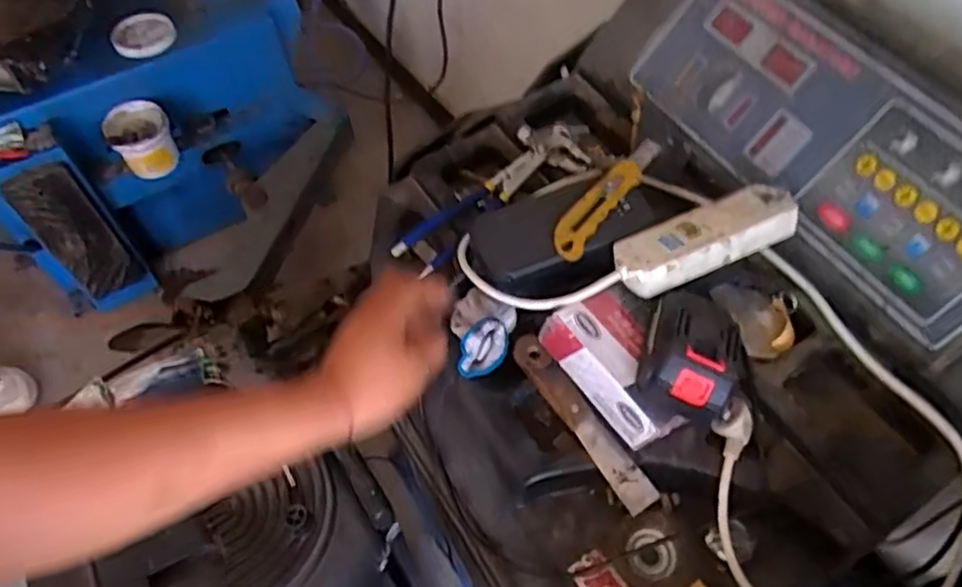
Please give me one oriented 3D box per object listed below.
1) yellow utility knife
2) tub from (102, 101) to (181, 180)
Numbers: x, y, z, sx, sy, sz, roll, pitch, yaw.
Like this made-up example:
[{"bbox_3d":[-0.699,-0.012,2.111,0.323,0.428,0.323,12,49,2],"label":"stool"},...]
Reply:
[{"bbox_3d":[0.120,-0.095,0.672,0.033,0.023,0.157,32,63,21],"label":"yellow utility knife"},{"bbox_3d":[-0.722,-0.327,1.468,0.120,0.110,0.131,-1,57,1],"label":"tub"}]

